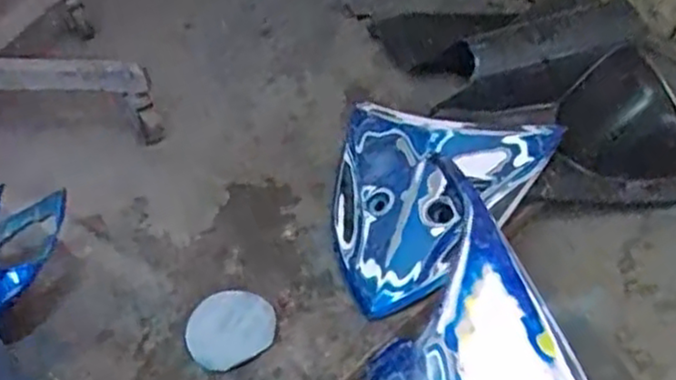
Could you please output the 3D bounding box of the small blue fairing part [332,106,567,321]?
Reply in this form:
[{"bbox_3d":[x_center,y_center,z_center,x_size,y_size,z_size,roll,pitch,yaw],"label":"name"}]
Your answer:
[{"bbox_3d":[0.097,0.012,0.830,0.256,0.069,0.309,14,48,16],"label":"small blue fairing part"}]

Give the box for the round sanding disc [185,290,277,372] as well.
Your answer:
[{"bbox_3d":[-0.112,0.143,0.748,0.093,0.012,0.089,-1,47,1],"label":"round sanding disc"}]

